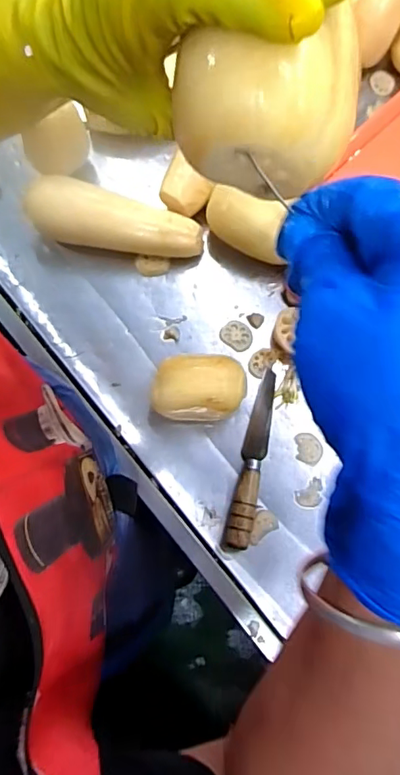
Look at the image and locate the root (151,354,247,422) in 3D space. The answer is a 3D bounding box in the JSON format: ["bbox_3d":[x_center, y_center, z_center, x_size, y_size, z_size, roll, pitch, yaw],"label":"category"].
[{"bbox_3d":[-0.001,0.002,0.574,0.099,0.062,0.067,3,77,1],"label":"root"}]

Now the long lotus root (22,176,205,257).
[{"bbox_3d":[-0.103,-0.203,0.624,0.209,0.069,0.057,8,77,2],"label":"long lotus root"}]

